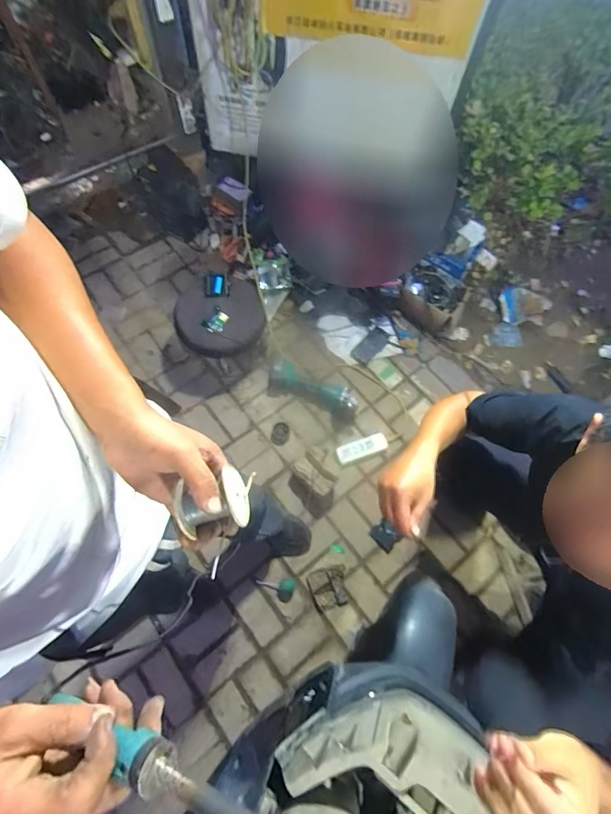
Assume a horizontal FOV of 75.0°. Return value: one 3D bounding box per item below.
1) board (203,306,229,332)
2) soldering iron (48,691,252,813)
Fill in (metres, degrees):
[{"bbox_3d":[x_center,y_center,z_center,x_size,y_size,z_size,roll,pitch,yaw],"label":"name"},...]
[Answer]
[{"bbox_3d":[-0.301,-0.293,1.350,0.070,0.016,0.092,34,79,-3],"label":"board"},{"bbox_3d":[-0.084,0.213,0.232,0.200,0.017,0.021,-2,63,32],"label":"soldering iron"}]

